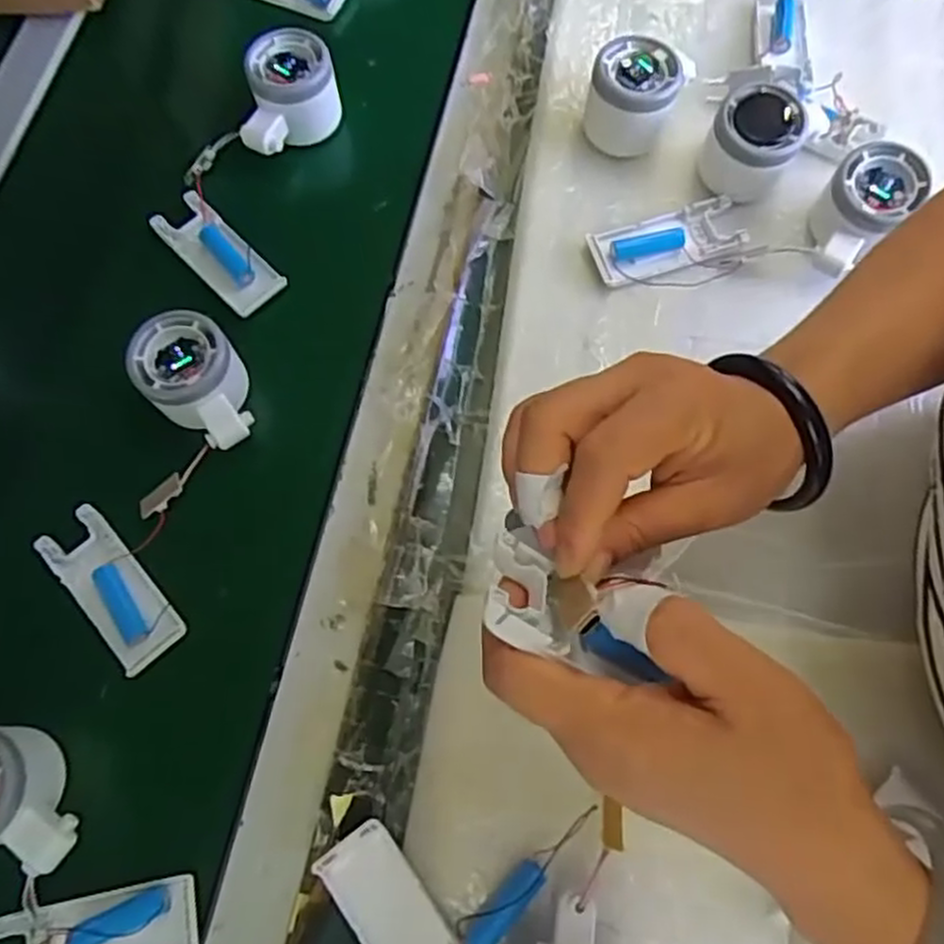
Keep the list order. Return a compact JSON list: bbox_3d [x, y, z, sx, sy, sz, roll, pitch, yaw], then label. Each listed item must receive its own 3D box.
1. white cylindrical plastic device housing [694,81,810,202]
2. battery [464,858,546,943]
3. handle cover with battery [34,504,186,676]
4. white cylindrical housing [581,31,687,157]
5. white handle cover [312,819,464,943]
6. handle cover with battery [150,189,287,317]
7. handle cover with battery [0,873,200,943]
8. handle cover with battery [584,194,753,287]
[{"bbox_3d":[0.185,-0.217,0.495,0.060,0.064,0.054,24,72,9],"label":"white cylindrical plastic device housing"},{"bbox_3d":[0.016,0.216,0.370,0.016,0.017,0.051,38,75,13],"label":"battery"},{"bbox_3d":[-0.212,0.069,0.438,0.041,0.012,0.104,-40,74,-12],"label":"handle cover with battery"},{"bbox_3d":[0.109,-0.253,0.509,0.056,0.056,0.052,0,70,1],"label":"white cylindrical housing"},{"bbox_3d":[-0.035,0.227,0.370,0.039,0.020,0.103,-35,73,-11],"label":"white handle cover"},{"bbox_3d":[-0.175,-0.151,0.513,0.101,0.013,0.040,43,76,14],"label":"handle cover with battery"},{"bbox_3d":[-0.193,0.237,0.377,0.103,0.011,0.041,-11,70,-3],"label":"handle cover with battery"},{"bbox_3d":[0.131,-0.157,0.503,0.102,0.014,0.045,-13,71,-4],"label":"handle cover with battery"}]

